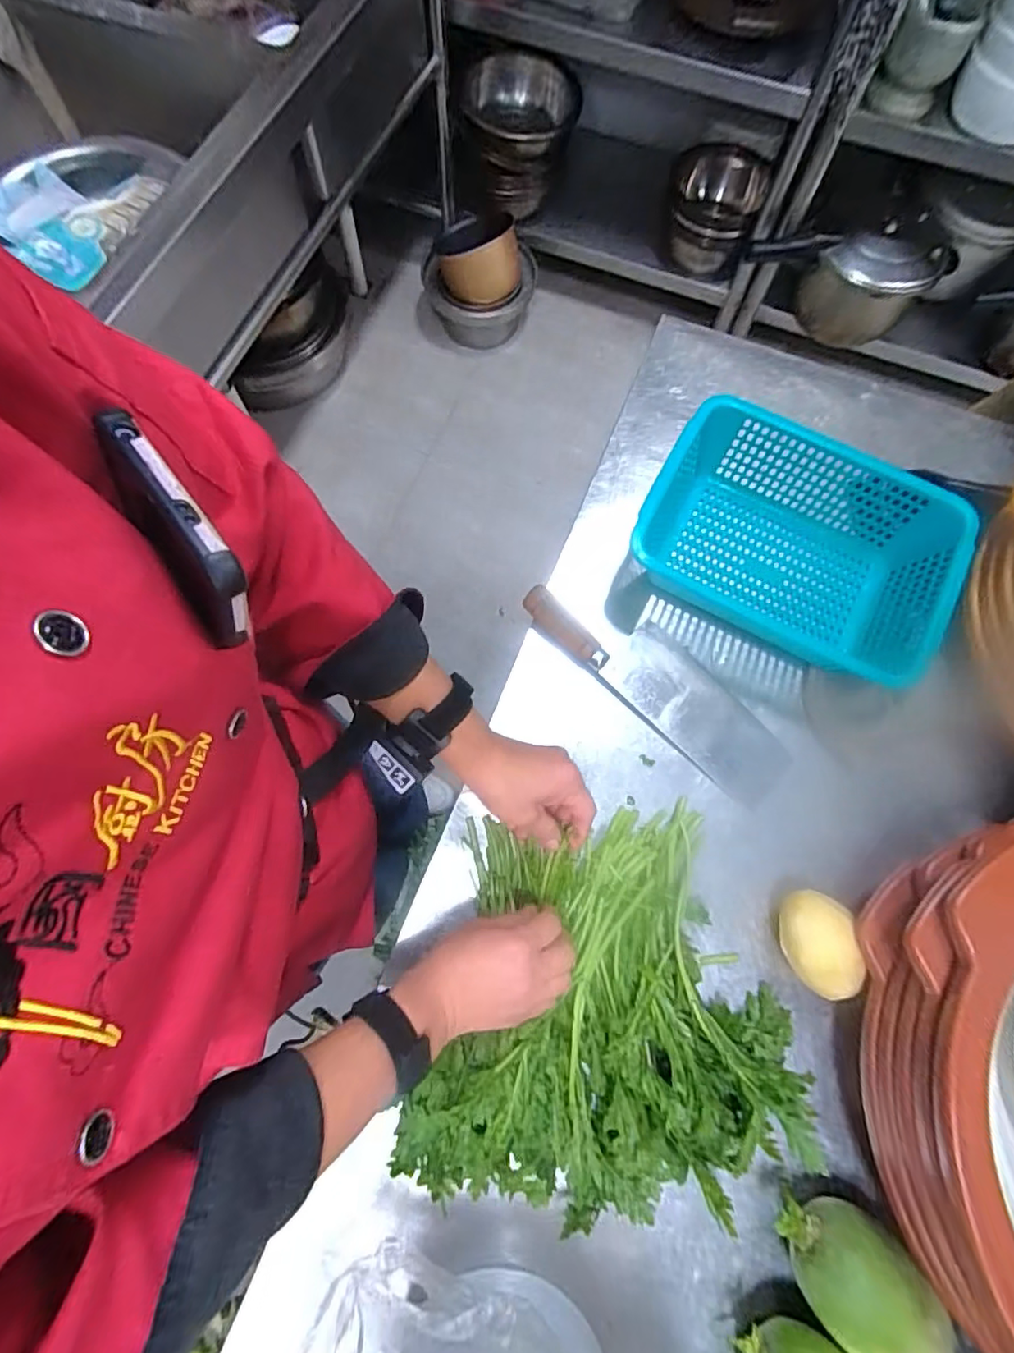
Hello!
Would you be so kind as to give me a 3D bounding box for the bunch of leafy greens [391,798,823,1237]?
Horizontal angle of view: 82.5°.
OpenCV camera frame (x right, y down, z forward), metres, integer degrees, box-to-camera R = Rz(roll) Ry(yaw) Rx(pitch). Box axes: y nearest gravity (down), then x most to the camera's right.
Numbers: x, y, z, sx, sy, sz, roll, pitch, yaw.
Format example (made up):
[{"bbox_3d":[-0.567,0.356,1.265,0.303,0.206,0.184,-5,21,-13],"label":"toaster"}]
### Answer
[{"bbox_3d":[0.098,0.269,0.485,0.300,0.086,0.312,13,73,3],"label":"bunch of leafy greens"}]

